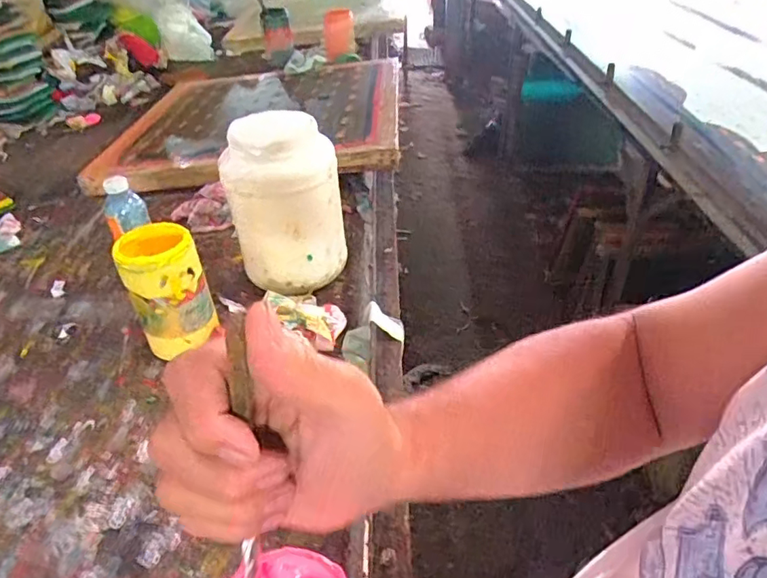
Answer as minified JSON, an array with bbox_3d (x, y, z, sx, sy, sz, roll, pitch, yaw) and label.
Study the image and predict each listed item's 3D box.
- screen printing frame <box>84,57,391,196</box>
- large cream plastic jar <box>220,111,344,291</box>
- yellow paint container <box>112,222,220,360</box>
[{"bbox_3d":[-0.295,-0.440,1.339,0.657,0.055,0.678,-3,39,4],"label":"screen printing frame"},{"bbox_3d":[-0.139,-0.117,0.789,0.113,0.241,0.138,23,45,29],"label":"large cream plastic jar"},{"bbox_3d":[-0.279,0.007,0.708,0.095,0.174,0.085,-18,41,-19],"label":"yellow paint container"}]

